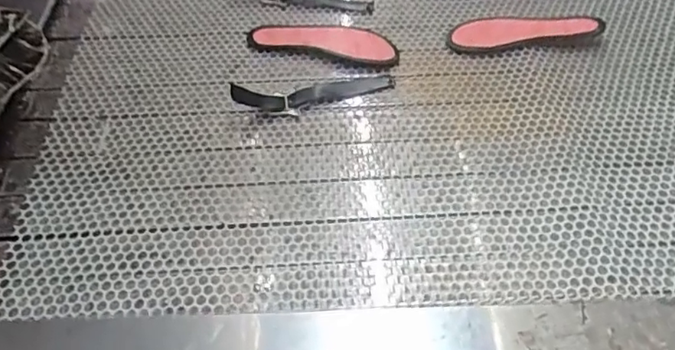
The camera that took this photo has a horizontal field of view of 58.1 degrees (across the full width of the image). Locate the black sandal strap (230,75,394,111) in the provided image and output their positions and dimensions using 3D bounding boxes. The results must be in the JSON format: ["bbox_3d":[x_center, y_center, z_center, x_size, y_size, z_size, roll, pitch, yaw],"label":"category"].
[{"bbox_3d":[-0.035,-0.126,0.910,0.240,0.016,0.047,-9,50,-7],"label":"black sandal strap"}]

